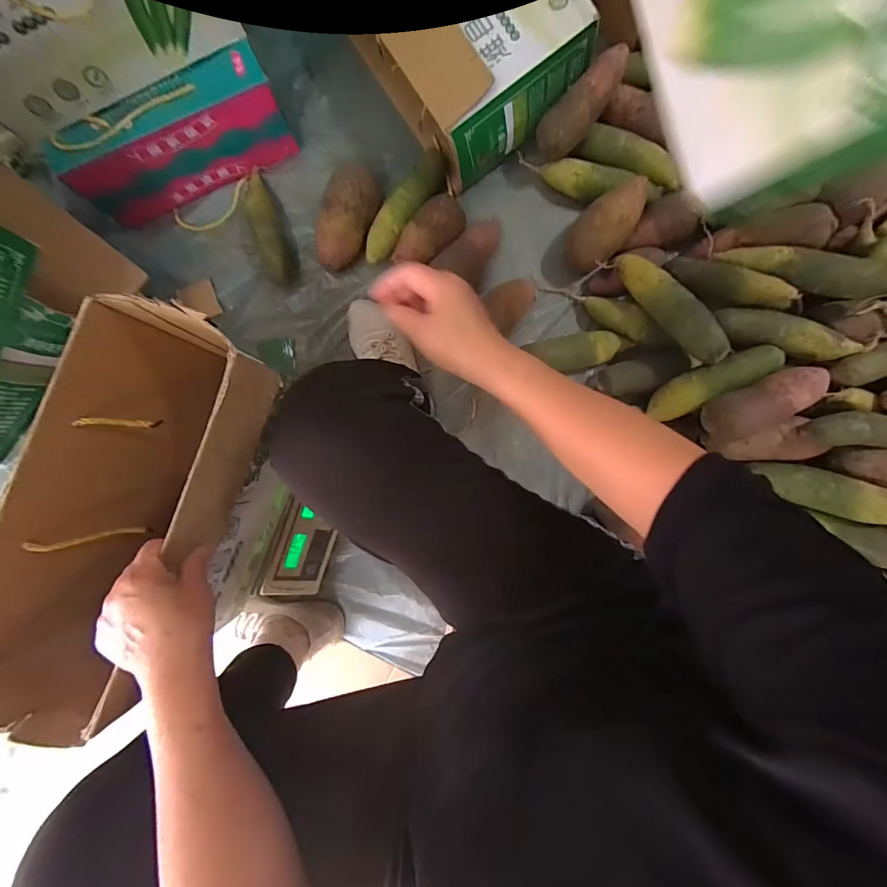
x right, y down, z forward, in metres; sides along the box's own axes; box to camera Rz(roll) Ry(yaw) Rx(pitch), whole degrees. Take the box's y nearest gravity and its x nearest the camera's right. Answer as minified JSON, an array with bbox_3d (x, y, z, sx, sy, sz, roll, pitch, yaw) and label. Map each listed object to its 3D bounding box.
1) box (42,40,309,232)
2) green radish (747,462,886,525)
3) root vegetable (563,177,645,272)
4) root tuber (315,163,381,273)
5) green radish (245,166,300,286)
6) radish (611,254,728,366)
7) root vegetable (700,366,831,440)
[{"bbox_3d":[-0.415,-0.470,0.644,0.335,0.128,0.083,-24,90,1],"label":"box"},{"bbox_3d":[0.570,0.079,0.576,0.207,0.050,0.052,24,90,20],"label":"green radish"},{"bbox_3d":[0.261,-0.354,0.677,0.129,0.088,0.085,-45,89,1],"label":"root vegetable"},{"bbox_3d":[-0.163,-0.369,0.674,0.076,0.084,0.146,27,90,1],"label":"root tuber"},{"bbox_3d":[-0.300,-0.369,0.688,0.058,0.055,0.202,-19,90,1],"label":"green radish"},{"bbox_3d":[0.342,-0.214,0.616,0.048,0.052,0.222,-32,72,0],"label":"radish"},{"bbox_3d":[0.453,-0.057,0.572,0.150,0.063,0.067,-21,90,1],"label":"root vegetable"}]

